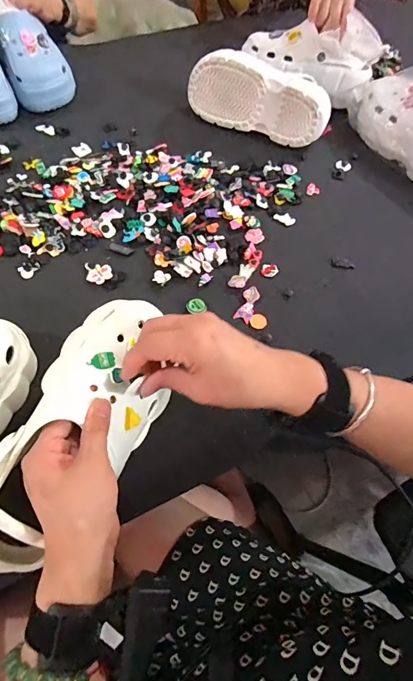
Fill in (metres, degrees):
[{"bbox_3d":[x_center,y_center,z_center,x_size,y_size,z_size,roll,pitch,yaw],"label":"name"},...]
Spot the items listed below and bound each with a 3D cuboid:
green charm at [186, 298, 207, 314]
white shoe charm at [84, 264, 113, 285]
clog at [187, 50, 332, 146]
[{"bbox_3d":[-0.013,-0.046,0.529,0.026,0.005,0.023,-5,60,-7],"label":"green charm"},{"bbox_3d":[-0.153,-0.097,0.552,0.036,0.008,0.041,-10,60,-10],"label":"white shoe charm"},{"bbox_3d":[0.099,-0.451,0.711,0.267,0.109,0.092,27,61,12],"label":"clog"}]

